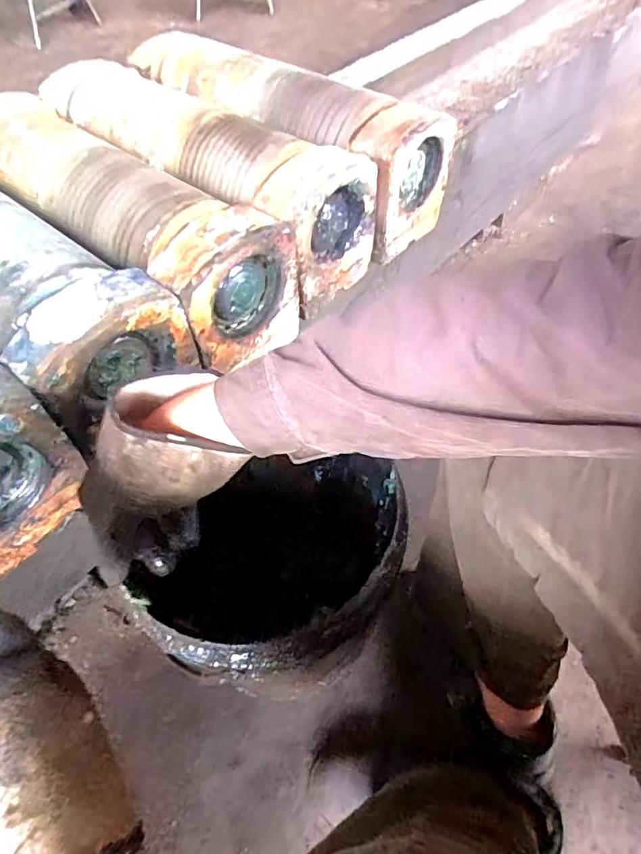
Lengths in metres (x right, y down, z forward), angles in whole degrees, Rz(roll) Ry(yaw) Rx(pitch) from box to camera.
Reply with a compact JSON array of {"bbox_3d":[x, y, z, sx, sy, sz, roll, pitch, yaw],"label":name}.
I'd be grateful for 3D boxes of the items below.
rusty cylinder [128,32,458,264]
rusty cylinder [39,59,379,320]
[{"bbox_3d":[-0.058,-0.474,0.845,0.516,0.190,0.170,29,60,22],"label":"rusty cylinder"},{"bbox_3d":[-0.186,-0.394,0.785,0.564,0.178,0.180,35,62,25],"label":"rusty cylinder"}]

